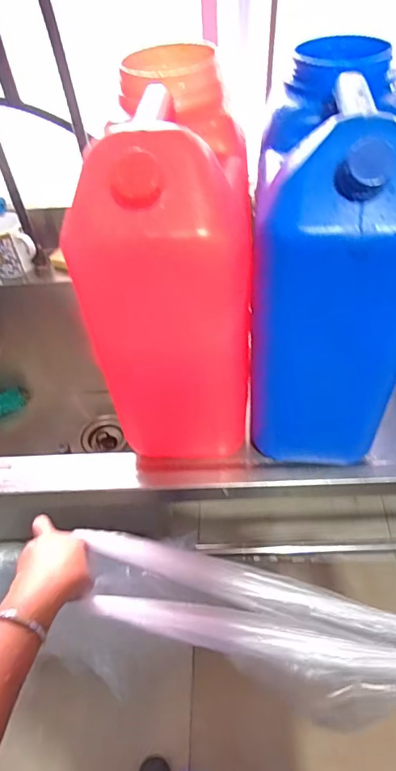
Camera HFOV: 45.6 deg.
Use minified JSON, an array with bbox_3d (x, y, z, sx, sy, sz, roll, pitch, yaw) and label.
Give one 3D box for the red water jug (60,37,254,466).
[{"bbox_3d":[-0.025,-0.131,0.578,0.161,0.394,0.270,-1,48,3],"label":"red water jug"}]

